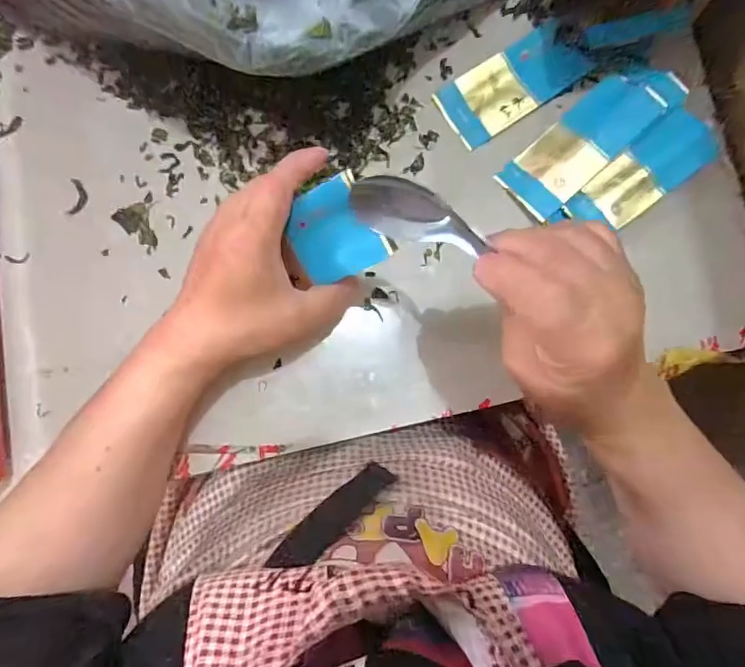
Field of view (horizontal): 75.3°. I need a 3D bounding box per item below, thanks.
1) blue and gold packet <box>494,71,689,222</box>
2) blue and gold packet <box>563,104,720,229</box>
[{"bbox_3d":[0.170,-0.155,0.380,0.153,0.015,0.053,-43,77,-1],"label":"blue and gold packet"},{"bbox_3d":[0.215,-0.126,0.379,0.129,0.023,0.047,-38,88,-9],"label":"blue and gold packet"}]

